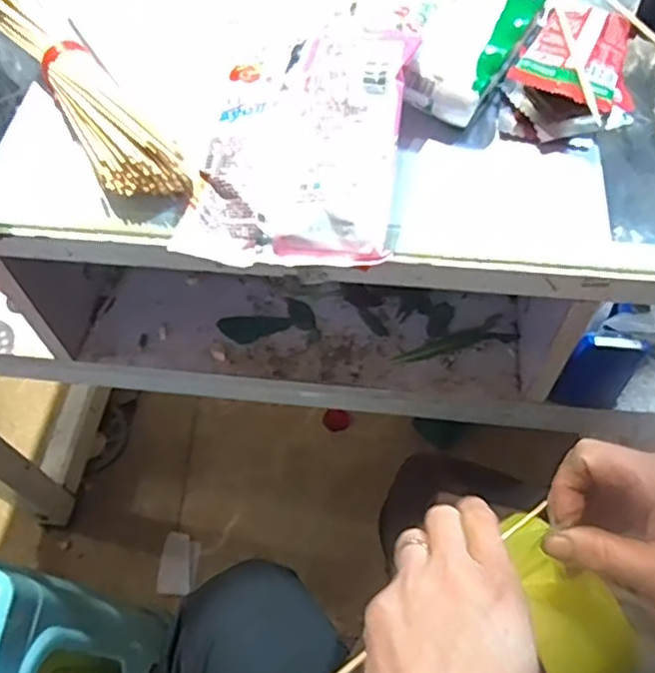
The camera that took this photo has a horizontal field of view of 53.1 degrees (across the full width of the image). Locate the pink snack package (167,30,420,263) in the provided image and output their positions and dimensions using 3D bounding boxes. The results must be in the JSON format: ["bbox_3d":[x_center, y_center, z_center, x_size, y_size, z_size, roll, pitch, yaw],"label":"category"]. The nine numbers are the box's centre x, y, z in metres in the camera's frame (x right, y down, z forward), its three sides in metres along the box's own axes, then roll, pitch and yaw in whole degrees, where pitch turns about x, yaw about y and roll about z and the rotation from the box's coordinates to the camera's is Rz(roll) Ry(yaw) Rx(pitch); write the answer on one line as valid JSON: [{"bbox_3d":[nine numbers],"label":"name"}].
[{"bbox_3d":[-0.017,-0.122,0.398,0.123,0.047,0.161,7,59,6],"label":"pink snack package"}]

